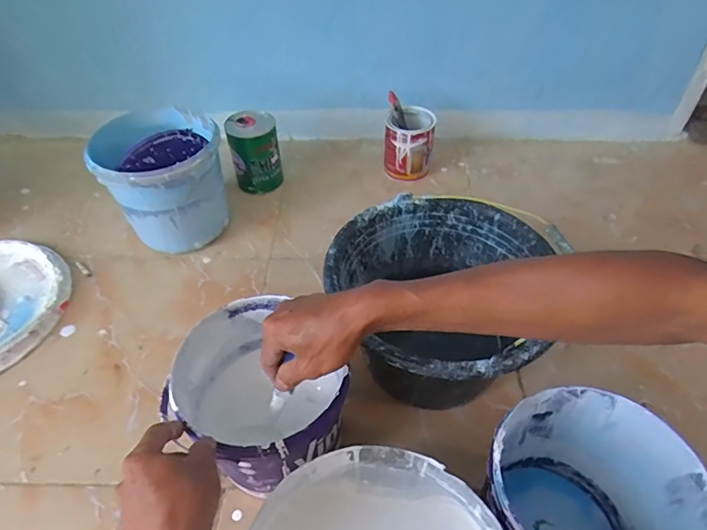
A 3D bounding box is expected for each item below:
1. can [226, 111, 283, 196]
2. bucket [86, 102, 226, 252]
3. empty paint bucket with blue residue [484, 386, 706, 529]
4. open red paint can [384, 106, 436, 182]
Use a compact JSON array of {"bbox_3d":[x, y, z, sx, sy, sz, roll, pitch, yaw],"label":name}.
[{"bbox_3d":[-0.202,-0.231,0.970,0.098,0.140,0.111,-10,46,-9],"label":"can"},{"bbox_3d":[-0.334,-0.146,0.856,0.192,0.204,0.207,0,46,0],"label":"bucket"},{"bbox_3d":[0.224,0.254,0.477,0.187,0.183,0.181,-1,45,1],"label":"empty paint bucket with blue residue"},{"bbox_3d":[0.120,-0.257,1.000,0.099,0.116,0.107,8,46,9],"label":"open red paint can"}]

